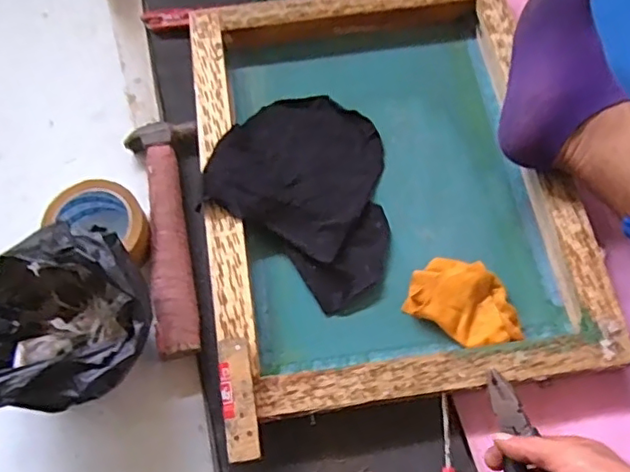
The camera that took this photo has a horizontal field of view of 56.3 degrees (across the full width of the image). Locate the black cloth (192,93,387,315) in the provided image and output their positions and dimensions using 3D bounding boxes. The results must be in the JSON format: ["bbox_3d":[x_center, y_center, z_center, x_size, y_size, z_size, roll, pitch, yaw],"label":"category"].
[{"bbox_3d":[0.004,-0.058,0.628,0.213,0.036,0.189,37,73,13],"label":"black cloth"}]

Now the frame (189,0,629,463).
[{"bbox_3d":[0.069,-0.068,0.622,0.368,0.050,0.469,-9,69,-3],"label":"frame"}]

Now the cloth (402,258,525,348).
[{"bbox_3d":[0.149,0.065,0.579,0.108,0.032,0.071,31,72,11],"label":"cloth"}]

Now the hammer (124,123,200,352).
[{"bbox_3d":[-0.152,-0.003,0.613,0.073,0.034,0.257,-8,69,-3],"label":"hammer"}]

